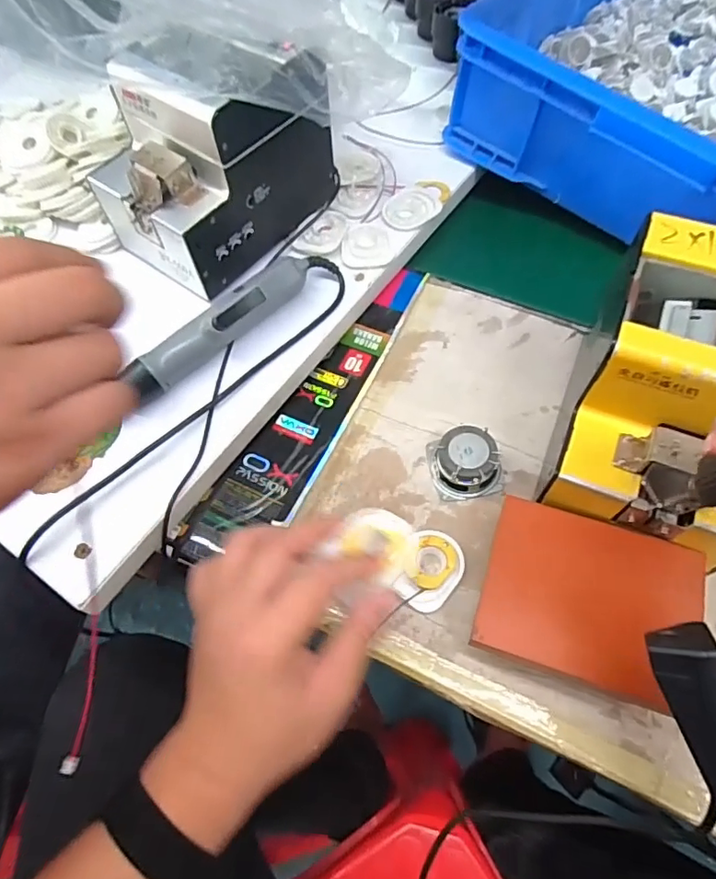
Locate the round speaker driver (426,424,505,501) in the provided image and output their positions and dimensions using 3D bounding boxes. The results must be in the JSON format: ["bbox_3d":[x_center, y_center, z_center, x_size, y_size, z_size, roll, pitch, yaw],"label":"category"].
[{"bbox_3d":[0.087,0.018,0.421,0.054,0.032,0.051,-1,62,2],"label":"round speaker driver"}]

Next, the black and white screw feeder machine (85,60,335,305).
[{"bbox_3d":[-0.121,-0.245,0.471,0.196,0.142,0.125,-39,67,-17],"label":"black and white screw feeder machine"}]

